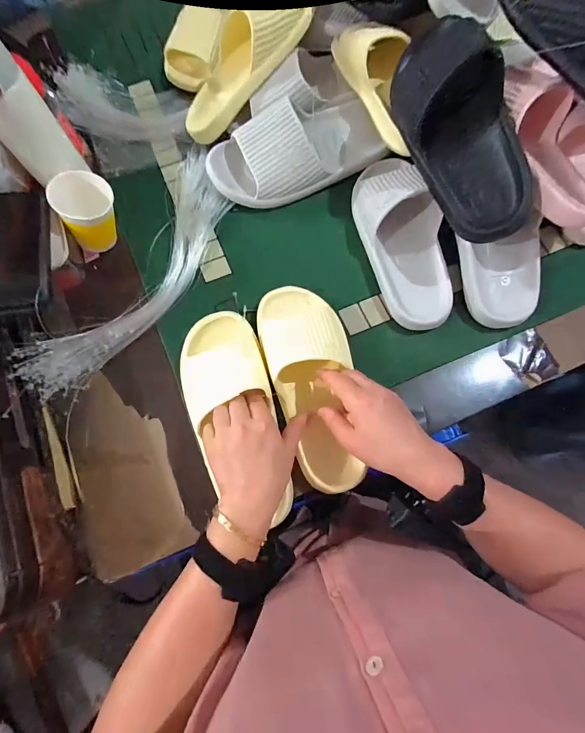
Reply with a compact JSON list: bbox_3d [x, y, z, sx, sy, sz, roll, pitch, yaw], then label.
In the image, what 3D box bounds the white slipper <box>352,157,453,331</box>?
[{"bbox_3d":[0.157,-0.163,0.466,0.101,0.069,0.227,-14,75,-5],"label":"white slipper"}]

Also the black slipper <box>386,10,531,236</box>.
[{"bbox_3d":[0.197,-0.272,0.412,0.108,0.078,0.258,-21,89,37],"label":"black slipper"}]

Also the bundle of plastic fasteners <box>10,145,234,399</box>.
[{"bbox_3d":[-0.198,-0.137,0.472,0.115,0.040,0.403,26,76,6],"label":"bundle of plastic fasteners"}]

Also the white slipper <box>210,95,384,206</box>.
[{"bbox_3d":[0.005,-0.306,0.495,0.244,0.080,0.110,-19,75,-6],"label":"white slipper"}]

